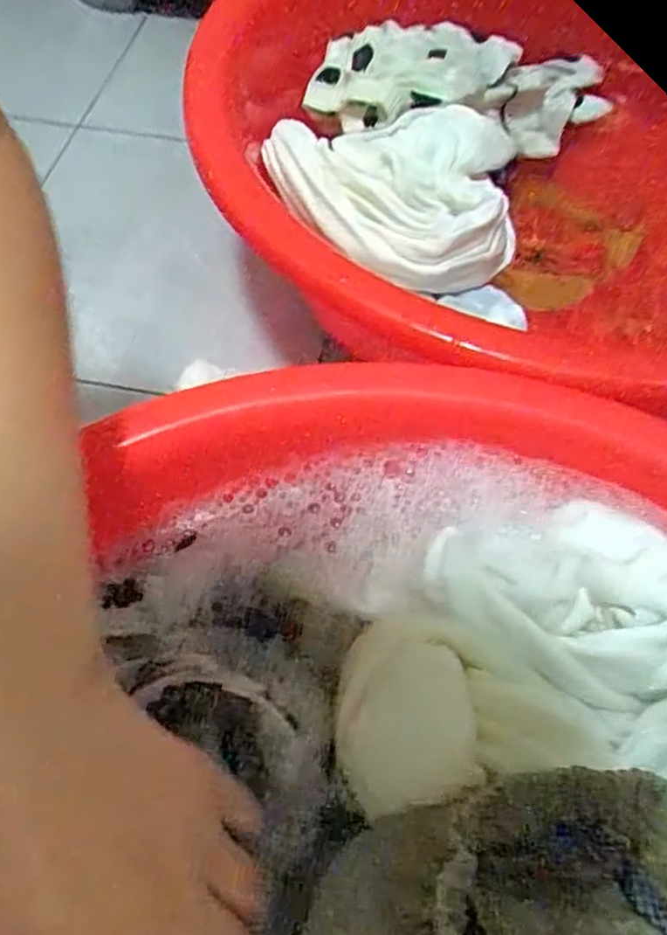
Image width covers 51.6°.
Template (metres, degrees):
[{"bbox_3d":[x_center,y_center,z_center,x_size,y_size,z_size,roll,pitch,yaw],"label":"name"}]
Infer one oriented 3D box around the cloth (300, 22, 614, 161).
[{"bbox_3d":[0.106,-0.276,0.518,0.240,0.070,0.096,-5,56,-22],"label":"cloth"}]

